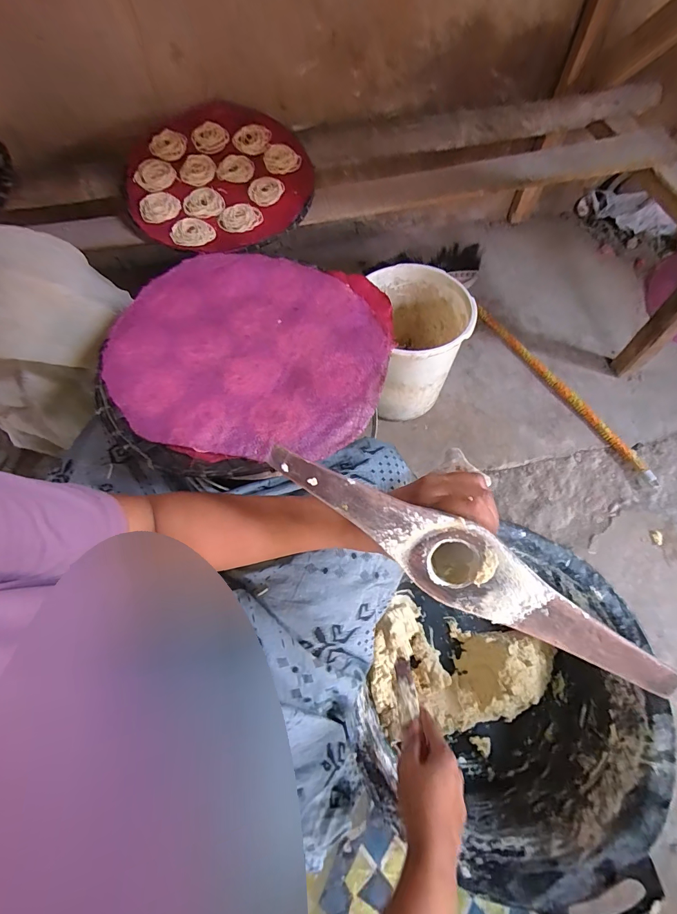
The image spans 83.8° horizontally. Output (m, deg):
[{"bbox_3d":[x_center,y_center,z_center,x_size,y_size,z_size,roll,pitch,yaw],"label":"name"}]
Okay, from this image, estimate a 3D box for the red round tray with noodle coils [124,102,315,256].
[{"bbox_3d":[-0.225,-0.526,0.718,0.335,0.041,0.321,1,76,-3],"label":"red round tray with noodle coils"}]

